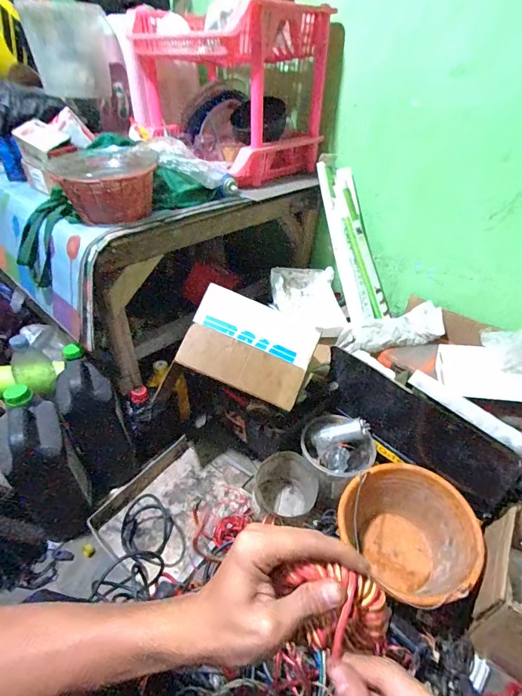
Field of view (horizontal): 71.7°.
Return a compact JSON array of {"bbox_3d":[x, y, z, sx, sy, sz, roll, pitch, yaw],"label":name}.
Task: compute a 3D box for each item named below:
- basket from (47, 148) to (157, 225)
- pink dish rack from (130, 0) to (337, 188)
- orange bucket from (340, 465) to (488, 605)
[{"bbox_3d":[-0.314,-0.335,0.748,0.185,0.111,0.184,-25,45,-29],"label":"basket"},{"bbox_3d":[-0.091,-0.694,1.001,0.329,0.340,0.465,-29,47,-32],"label":"pink dish rack"},{"bbox_3d":[0.293,0.396,0.746,0.216,0.195,0.243,-25,45,-29],"label":"orange bucket"}]

